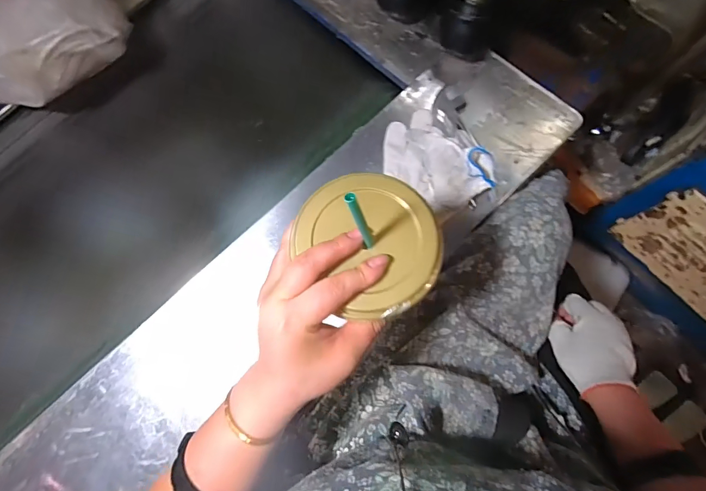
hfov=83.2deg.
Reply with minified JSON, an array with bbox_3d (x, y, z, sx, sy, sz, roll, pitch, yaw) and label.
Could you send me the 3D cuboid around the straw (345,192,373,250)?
[{"bbox_3d":[0.006,-0.014,0.267,0.007,0.077,0.007,-42,64,-8],"label":"straw"}]

